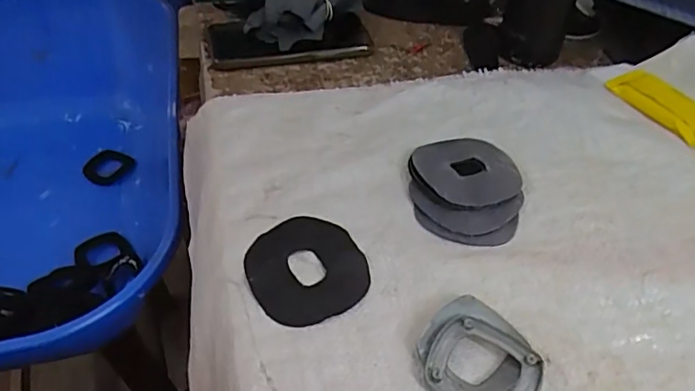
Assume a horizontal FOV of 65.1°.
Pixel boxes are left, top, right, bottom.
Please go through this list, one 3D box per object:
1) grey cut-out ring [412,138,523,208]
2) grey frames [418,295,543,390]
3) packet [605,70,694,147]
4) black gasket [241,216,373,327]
[{"bbox_3d":[0.096,-0.021,0.432,0.080,0.010,0.076,1,45,-1],"label":"grey cut-out ring"},{"bbox_3d":[0.079,0.096,0.321,0.069,0.011,0.070,31,52,26],"label":"grey frames"},{"bbox_3d":[0.292,-0.085,0.506,0.051,0.013,0.100,-20,49,-20],"label":"packet"},{"bbox_3d":[-0.027,0.048,0.366,0.076,0.006,0.079,-20,49,-20],"label":"black gasket"}]

